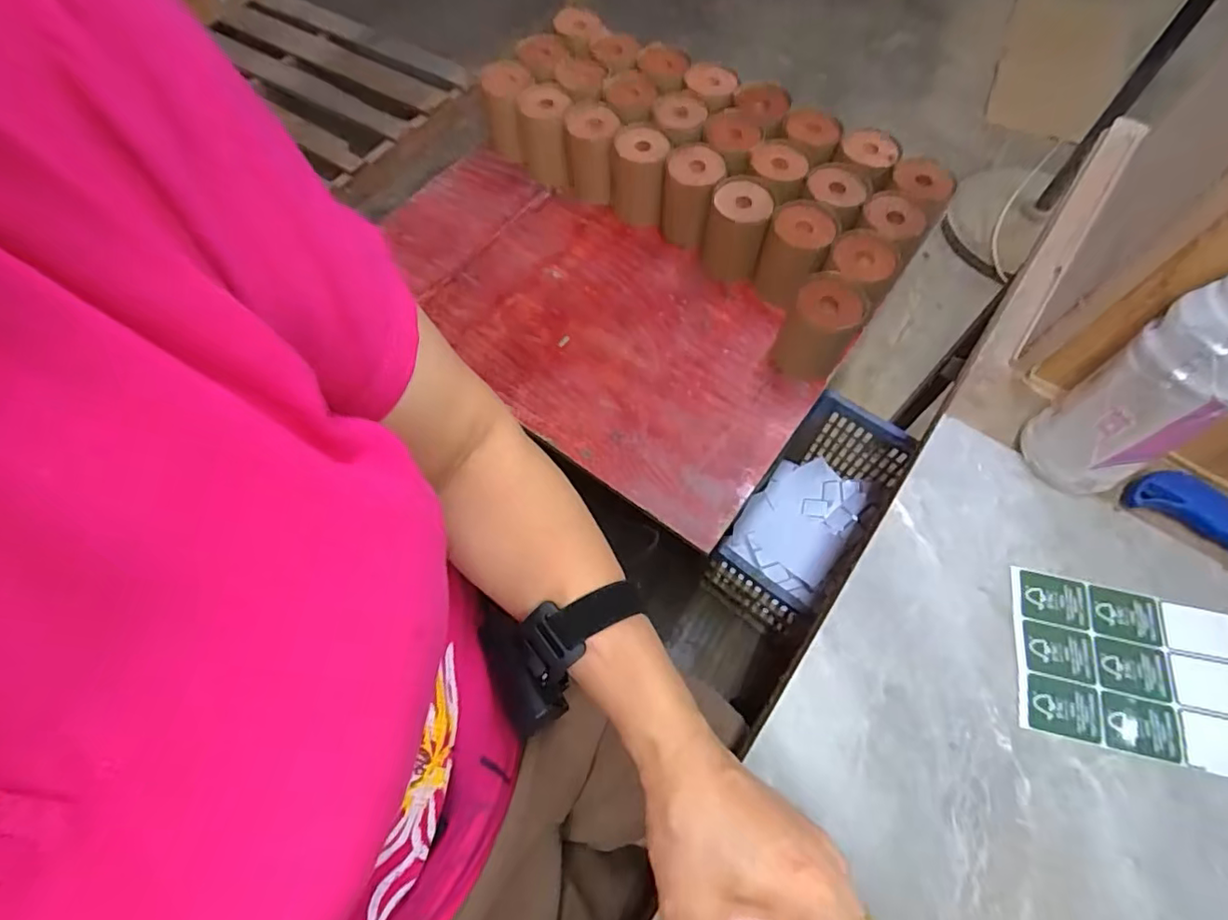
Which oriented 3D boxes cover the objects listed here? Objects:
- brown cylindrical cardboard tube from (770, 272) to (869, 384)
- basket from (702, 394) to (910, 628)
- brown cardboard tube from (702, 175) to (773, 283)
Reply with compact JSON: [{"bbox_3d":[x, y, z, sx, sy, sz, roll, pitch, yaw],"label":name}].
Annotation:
[{"bbox_3d":[0.266,-0.177,0.729,0.086,0.121,0.096,21,68,11],"label":"brown cylindrical cardboard tube"},{"bbox_3d":[0.323,0.086,0.990,0.155,0.235,0.345,33,71,16],"label":"basket"},{"bbox_3d":[0.172,-0.324,0.796,0.083,0.106,0.085,14,67,9],"label":"brown cardboard tube"}]

